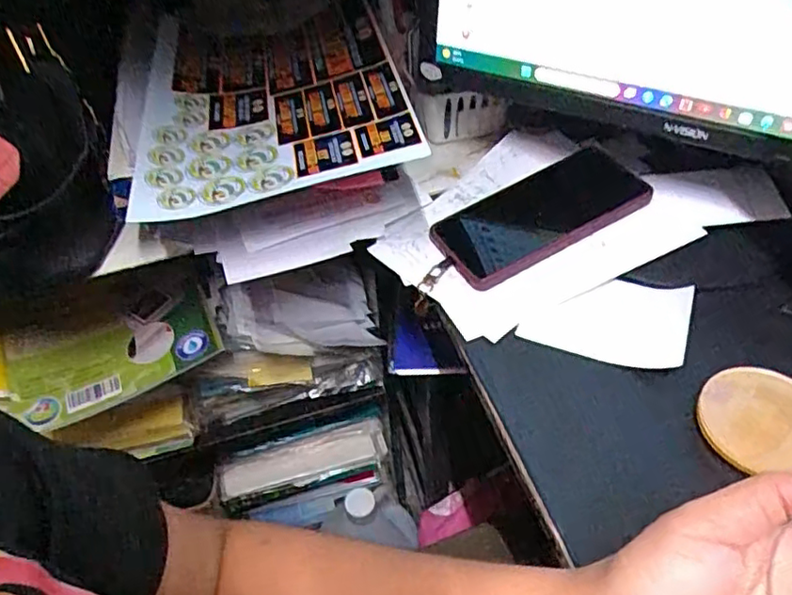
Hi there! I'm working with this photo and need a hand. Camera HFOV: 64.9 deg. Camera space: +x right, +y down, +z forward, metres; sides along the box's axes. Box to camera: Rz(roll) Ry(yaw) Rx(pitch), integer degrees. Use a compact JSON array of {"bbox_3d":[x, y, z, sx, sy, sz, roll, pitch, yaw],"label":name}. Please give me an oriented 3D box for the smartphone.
[{"bbox_3d":[0.114,-0.069,0.510,0.162,0.017,0.083,-30,54,-8],"label":"smartphone"}]

